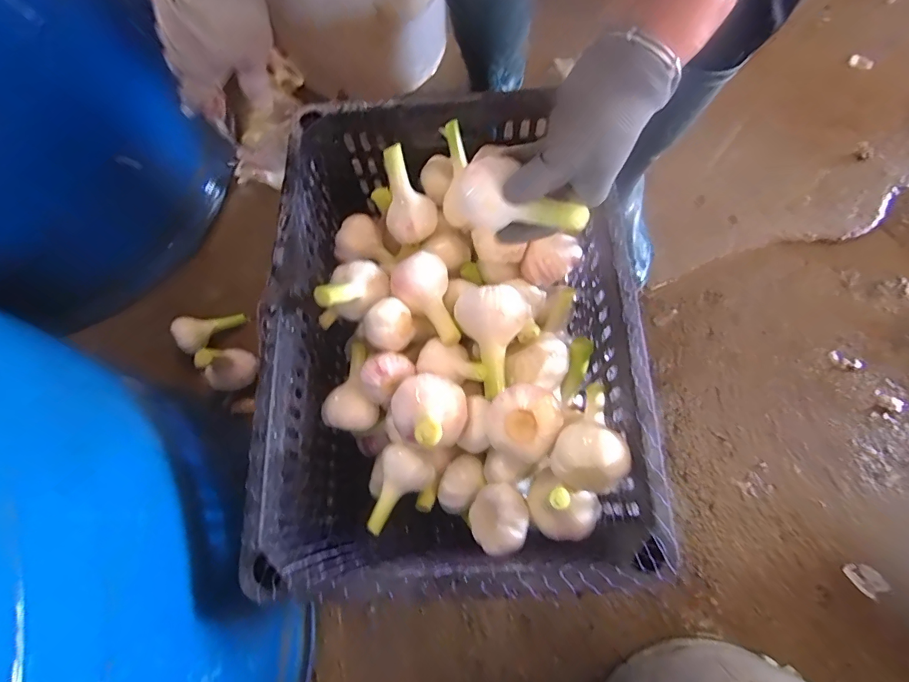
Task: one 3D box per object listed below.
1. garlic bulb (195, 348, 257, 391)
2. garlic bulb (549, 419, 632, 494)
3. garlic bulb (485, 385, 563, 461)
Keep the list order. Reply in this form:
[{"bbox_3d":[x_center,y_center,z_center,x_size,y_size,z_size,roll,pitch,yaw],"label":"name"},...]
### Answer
[{"bbox_3d":[-0.284,0.032,0.572,0.051,0.057,0.056,-1,71,2],"label":"garlic bulb"},{"bbox_3d":[0.105,0.091,0.357,0.056,0.055,0.050,29,78,14],"label":"garlic bulb"},{"bbox_3d":[0.055,0.068,0.379,0.055,0.047,0.057,-2,73,6],"label":"garlic bulb"}]

